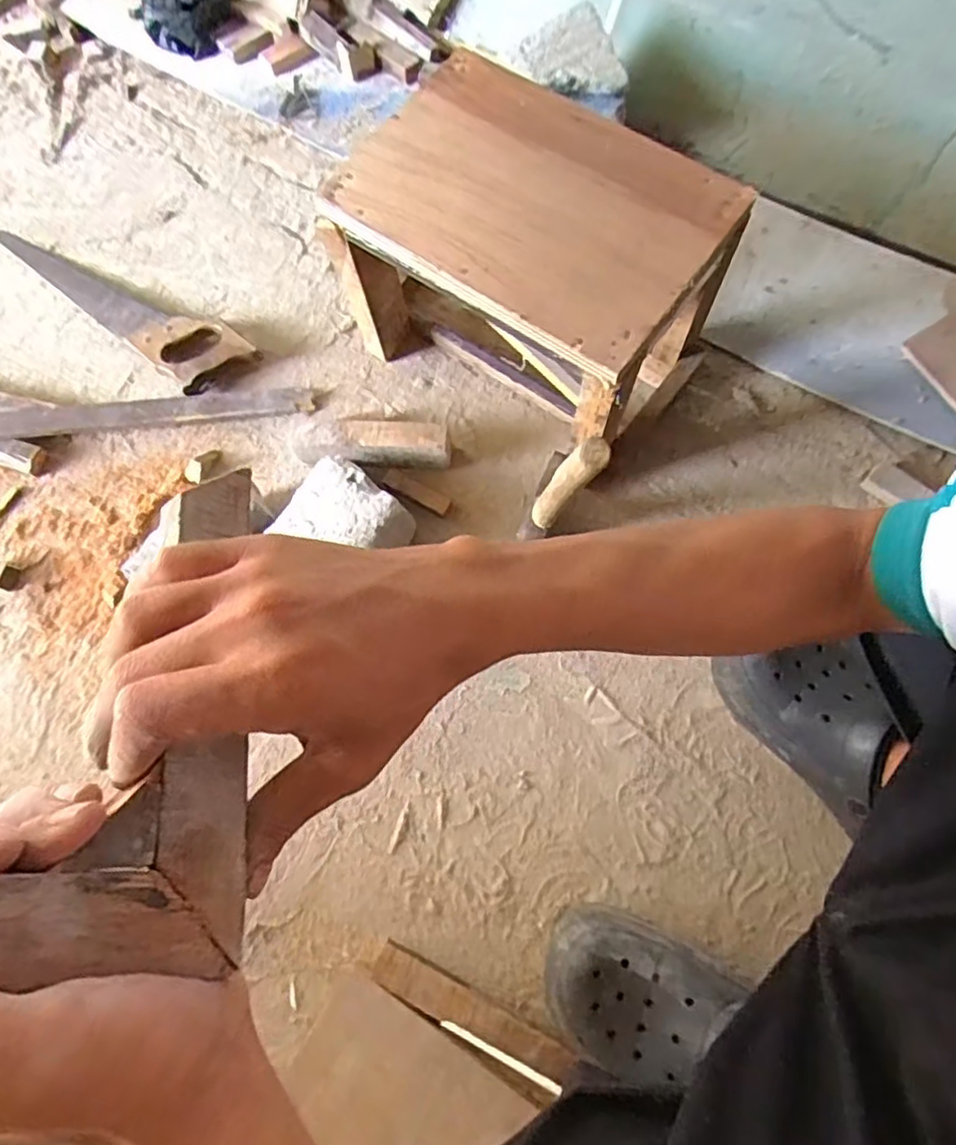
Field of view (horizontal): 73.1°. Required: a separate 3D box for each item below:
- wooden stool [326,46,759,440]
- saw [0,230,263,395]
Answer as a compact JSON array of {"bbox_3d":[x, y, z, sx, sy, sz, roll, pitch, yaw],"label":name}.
[{"bbox_3d":[0.057,-0.301,0.671,0.328,0.233,0.228,35,77,11],"label":"wooden stool"},{"bbox_3d":[-0.452,-0.344,0.805,0.432,0.038,0.087,35,77,11],"label":"saw"}]

